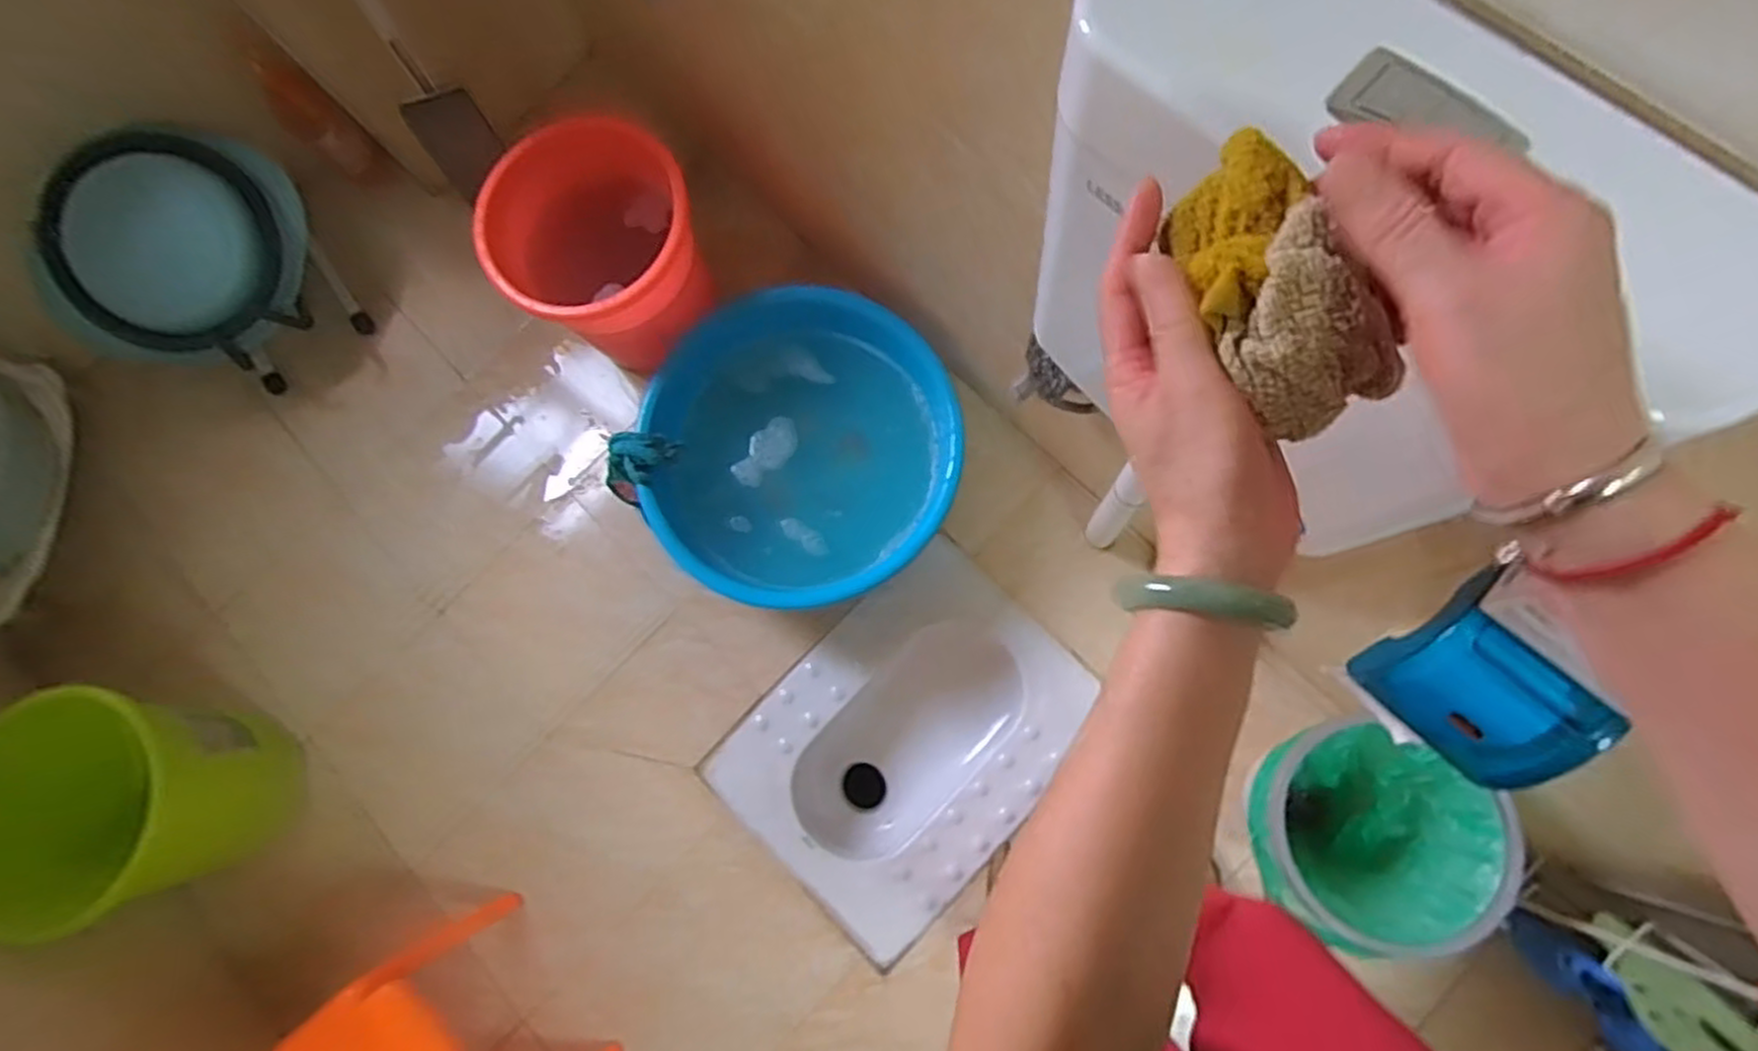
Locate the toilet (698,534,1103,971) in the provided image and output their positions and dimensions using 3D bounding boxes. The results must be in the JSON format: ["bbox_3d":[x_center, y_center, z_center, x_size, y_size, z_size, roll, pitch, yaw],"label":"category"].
[{"bbox_3d":[0.053,0.360,1.336,0.556,0.141,0.428,-44,78,-5],"label":"toilet"}]

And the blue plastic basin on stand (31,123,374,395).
[{"bbox_3d":[-1.208,-0.441,1.393,0.418,0.313,0.345,-14,77,2],"label":"blue plastic basin on stand"}]

